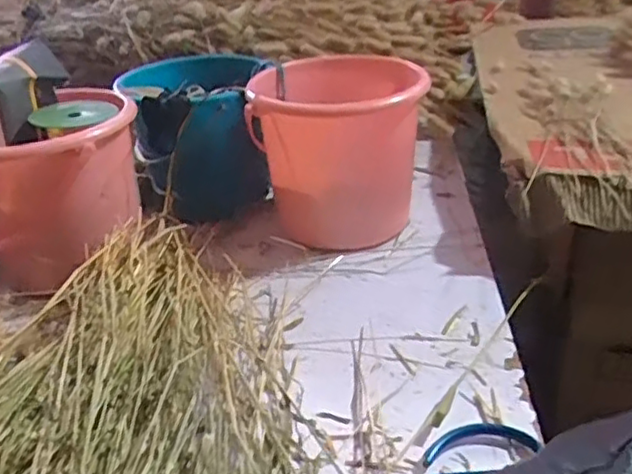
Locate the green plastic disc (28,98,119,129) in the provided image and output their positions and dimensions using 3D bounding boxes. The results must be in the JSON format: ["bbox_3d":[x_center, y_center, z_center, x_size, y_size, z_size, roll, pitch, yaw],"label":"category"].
[{"bbox_3d":[-0.271,-0.141,0.747,0.086,0.010,0.094,-3,29,2],"label":"green plastic disc"}]

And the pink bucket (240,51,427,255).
[{"bbox_3d":[0.023,-0.100,0.828,0.196,0.206,0.177,4,30,15],"label":"pink bucket"}]

